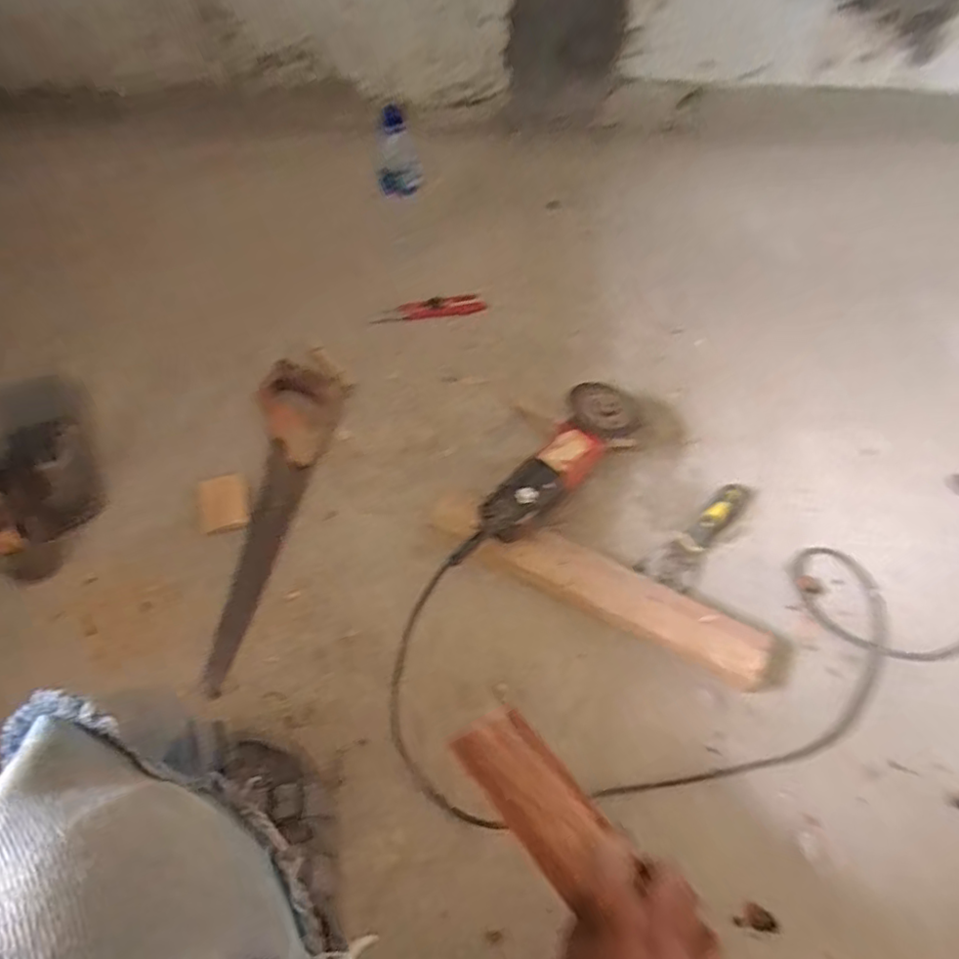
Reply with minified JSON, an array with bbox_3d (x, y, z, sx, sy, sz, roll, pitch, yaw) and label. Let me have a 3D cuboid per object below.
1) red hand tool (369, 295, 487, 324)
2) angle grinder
[{"bbox_3d":[-0.079,-0.269,0.968,0.174,0.013,0.033,-11,61,-7],"label":"red hand tool"},{"bbox_3d":[0.083,-0.001,0.764,0.093,0.099,0.340,36,66,17],"label":"angle grinder"}]

